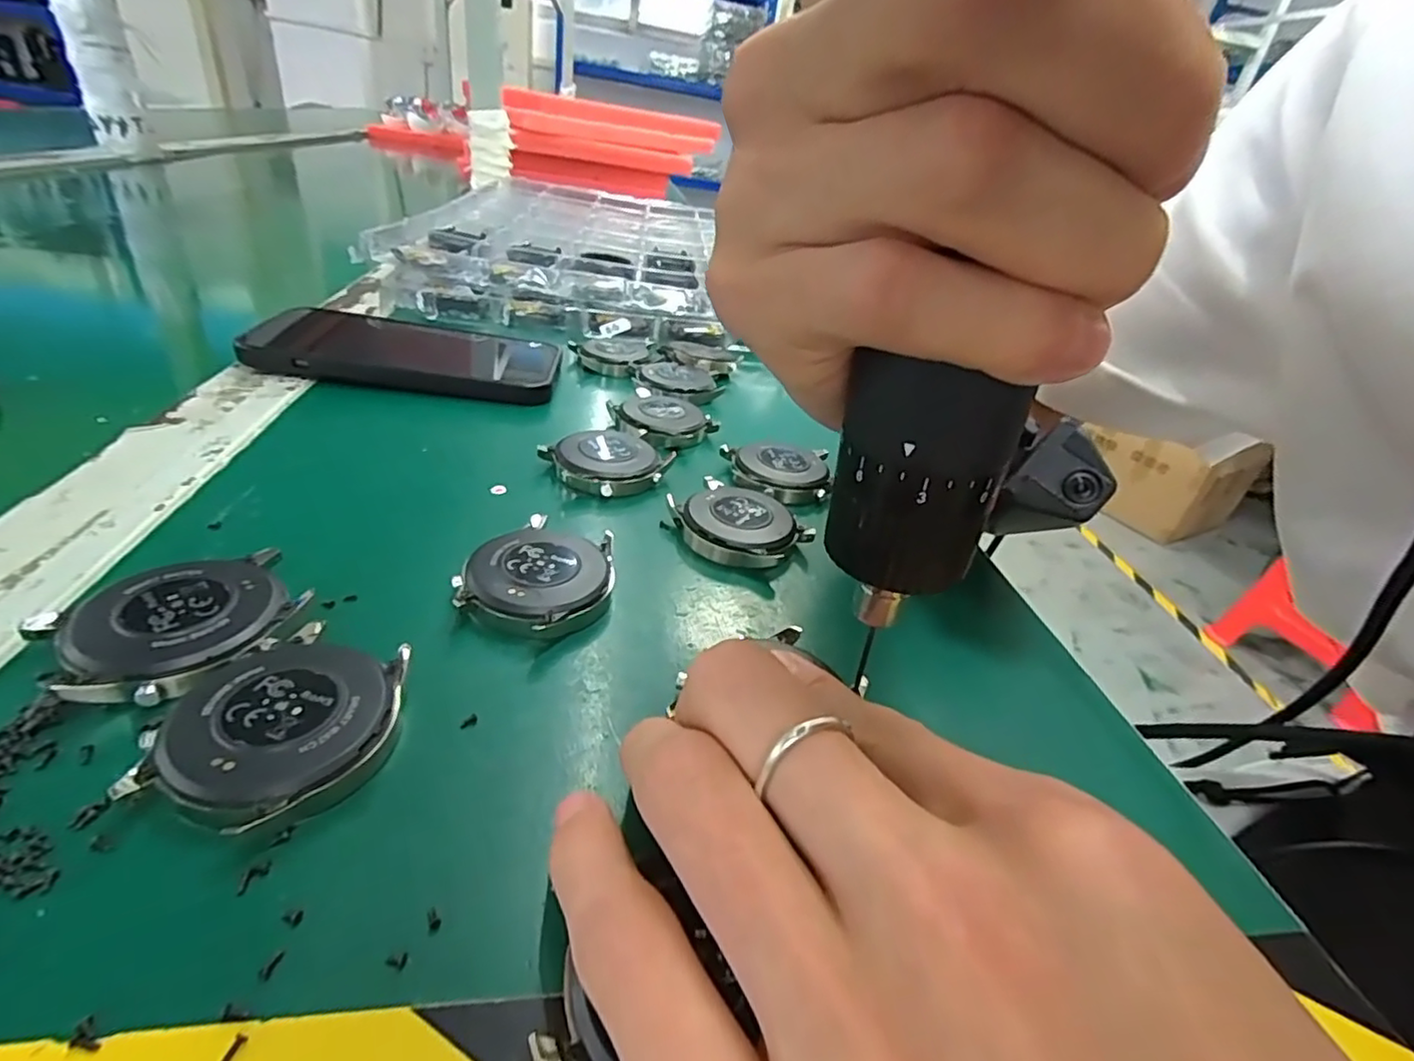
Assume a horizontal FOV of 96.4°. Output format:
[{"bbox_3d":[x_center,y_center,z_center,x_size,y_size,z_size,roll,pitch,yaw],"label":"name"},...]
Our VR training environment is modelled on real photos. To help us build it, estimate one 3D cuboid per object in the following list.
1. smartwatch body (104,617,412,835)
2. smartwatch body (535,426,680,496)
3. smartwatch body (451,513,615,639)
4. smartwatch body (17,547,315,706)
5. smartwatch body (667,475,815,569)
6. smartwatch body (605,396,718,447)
[{"bbox_3d":[-0.094,0.043,0.142,0.042,0.014,0.050,14,33,6],"label":"smartwatch body"},{"bbox_3d":[-0.041,-0.031,0.272,0.045,0.010,0.049,7,33,-4],"label":"smartwatch body"},{"bbox_3d":[-0.051,0.016,0.200,0.044,0.014,0.049,18,34,13],"label":"smartwatch body"},{"bbox_3d":[-0.136,0.020,0.162,0.048,0.008,0.051,32,39,30],"label":"smartwatch body"},{"bbox_3d":[0.009,-0.004,0.244,0.053,0.009,0.045,33,39,31],"label":"smartwatch body"},{"bbox_3d":[-0.022,-0.055,0.314,0.048,0.009,0.039,-4,35,-20],"label":"smartwatch body"}]

